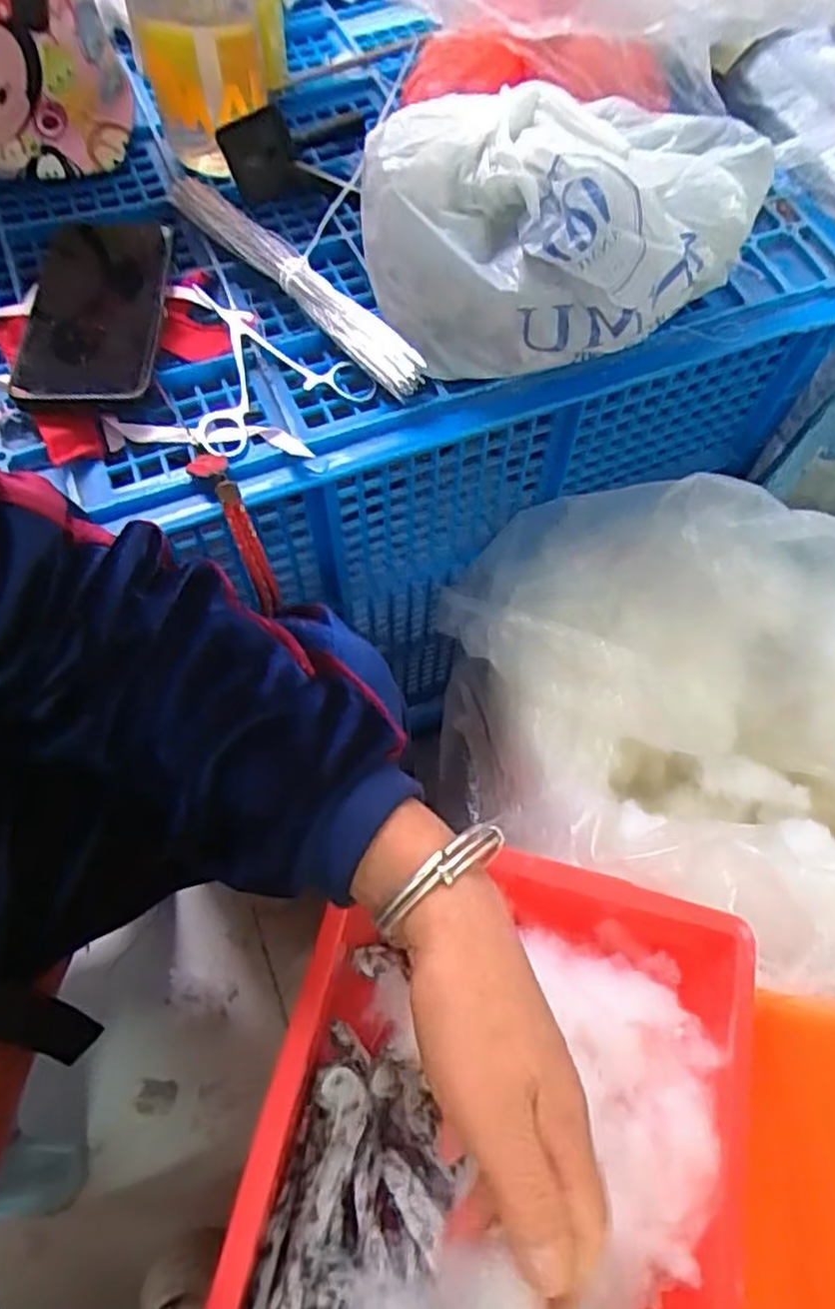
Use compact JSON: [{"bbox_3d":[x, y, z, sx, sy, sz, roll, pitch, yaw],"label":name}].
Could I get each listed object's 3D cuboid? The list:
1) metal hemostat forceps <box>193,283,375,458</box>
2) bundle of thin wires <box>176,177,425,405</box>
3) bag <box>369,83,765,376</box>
[{"bbox_3d":[-0.101,-0.188,0.458,0.110,0.010,0.128,-25,68,-12],"label":"metal hemostat forceps"},{"bbox_3d":[-0.086,-0.251,0.482,0.026,0.026,0.253,-38,72,-17],"label":"bundle of thin wires"},{"bbox_3d":[0.091,-0.249,0.440,0.231,0.112,0.132,-7,66,-5],"label":"bag"}]

